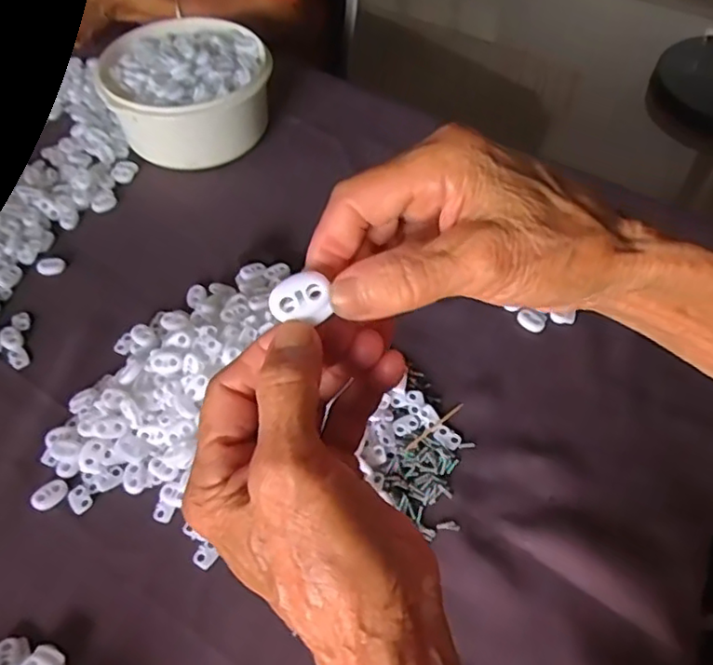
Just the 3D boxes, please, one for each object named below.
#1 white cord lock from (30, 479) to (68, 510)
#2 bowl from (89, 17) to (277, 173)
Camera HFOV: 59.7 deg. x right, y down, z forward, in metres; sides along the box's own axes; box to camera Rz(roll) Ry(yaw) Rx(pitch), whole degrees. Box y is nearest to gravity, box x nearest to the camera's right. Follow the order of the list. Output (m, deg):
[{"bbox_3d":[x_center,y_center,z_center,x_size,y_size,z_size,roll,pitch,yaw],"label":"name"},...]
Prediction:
[{"bbox_3d":[-0.203,0.107,0.411,0.023,0.004,0.015,-38,61,-24],"label":"white cord lock"},{"bbox_3d":[-0.165,-0.242,0.623,0.156,0.085,0.151,0,53,0],"label":"bowl"}]

